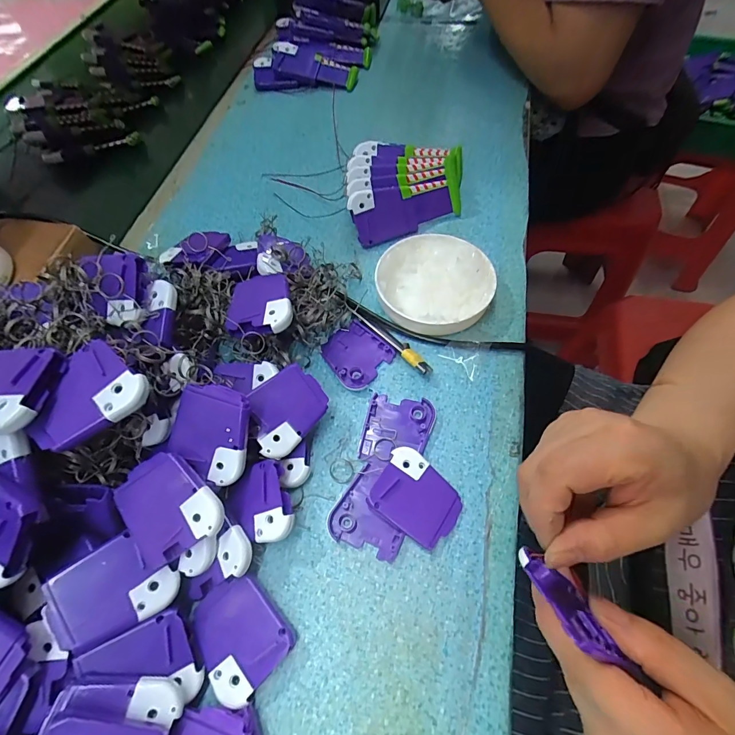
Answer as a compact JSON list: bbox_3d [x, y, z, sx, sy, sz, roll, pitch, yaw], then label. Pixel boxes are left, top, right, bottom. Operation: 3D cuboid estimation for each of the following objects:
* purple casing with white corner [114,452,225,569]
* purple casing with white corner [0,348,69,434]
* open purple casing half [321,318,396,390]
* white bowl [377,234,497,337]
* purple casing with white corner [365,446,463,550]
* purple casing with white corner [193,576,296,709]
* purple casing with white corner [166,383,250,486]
[{"bbox_3d":[-0.126,0.087,0.246,0.054,0.006,0.060,-33,77,-2],"label":"purple casing with white corner"},{"bbox_3d":[-0.203,0.011,0.217,0.051,0.014,0.050,4,62,7],"label":"purple casing with white corner"},{"bbox_3d":[-0.011,-0.012,0.346,0.051,0.010,0.058,-36,66,-17],"label":"open purple casing half"},{"bbox_3d":[0.061,-0.076,0.361,0.101,0.028,0.106,-1,61,1],"label":"white bowl"},{"bbox_3d":[0.035,0.095,0.282,0.060,0.010,0.050,39,66,6],"label":"purple casing with white corner"},{"bbox_3d":[-0.082,0.169,0.247,0.061,0.015,0.050,39,69,21],"label":"purple casing with white corner"},{"bbox_3d":[-0.105,0.043,0.262,0.053,0.005,0.060,19,91,5],"label":"purple casing with white corner"}]

